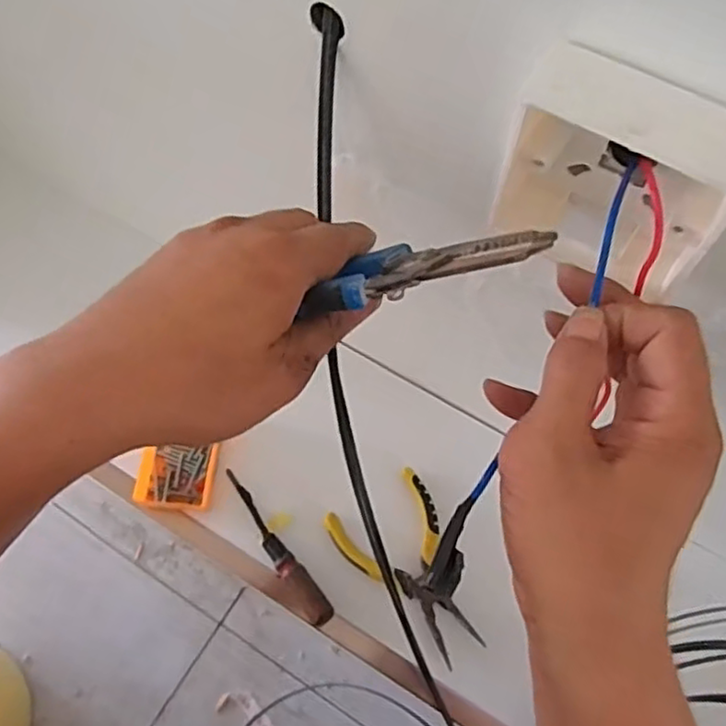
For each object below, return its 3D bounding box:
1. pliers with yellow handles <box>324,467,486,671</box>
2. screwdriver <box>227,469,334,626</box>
[{"bbox_3d":[0.040,0.177,0.565,0.090,0.014,0.148,-26,68,-11],"label":"pliers with yellow handles"},{"bbox_3d":[-0.078,0.158,0.581,0.021,0.016,0.155,-36,70,-14],"label":"screwdriver"}]

